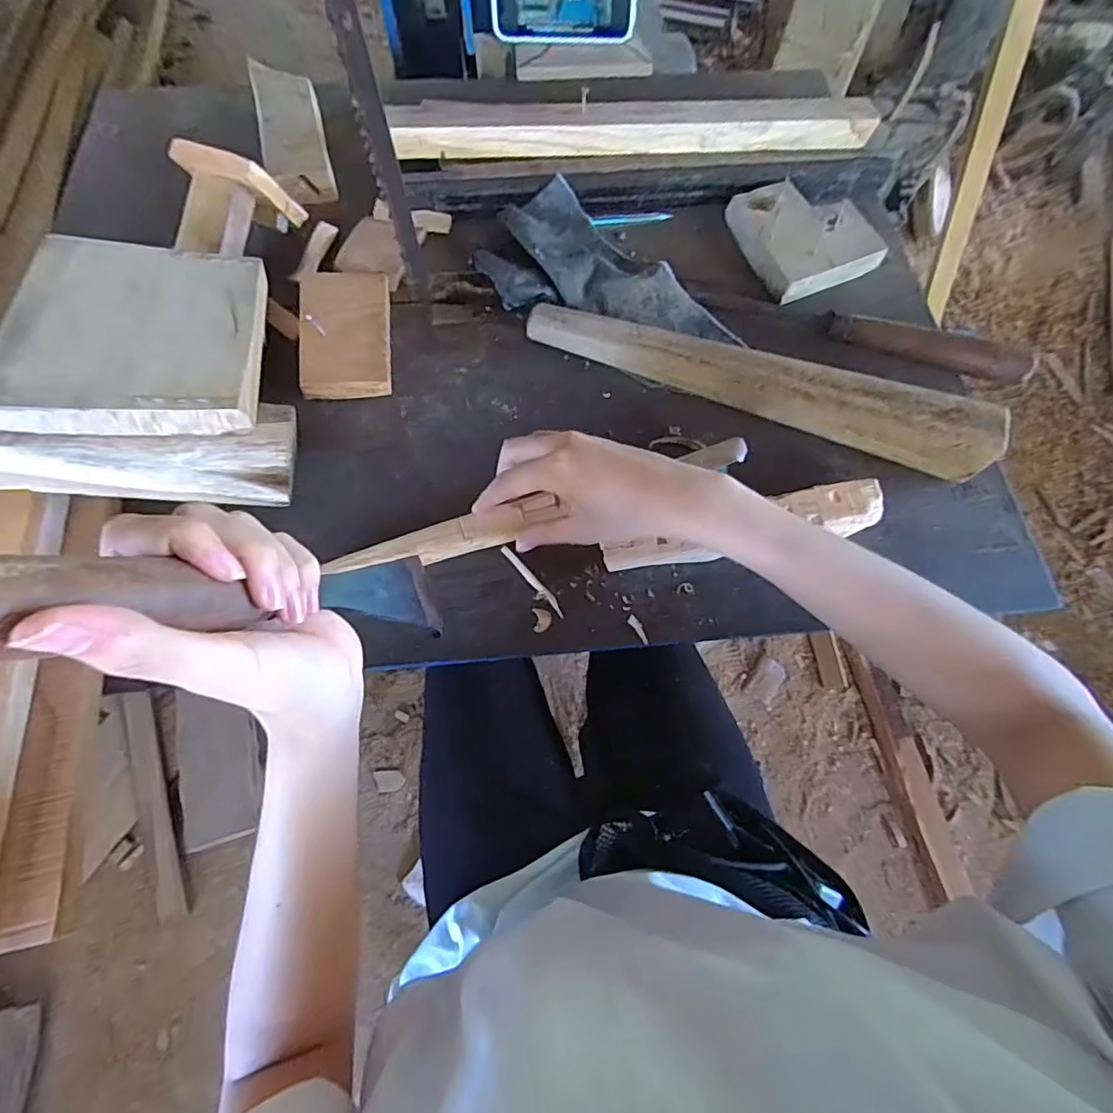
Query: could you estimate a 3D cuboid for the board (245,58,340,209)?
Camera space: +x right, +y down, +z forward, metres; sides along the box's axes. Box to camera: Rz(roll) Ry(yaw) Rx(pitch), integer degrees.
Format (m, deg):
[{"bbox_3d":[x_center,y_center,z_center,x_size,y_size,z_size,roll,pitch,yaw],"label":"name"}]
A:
[{"bbox_3d":[-0.257,-0.416,0.548,0.058,0.028,0.175,-15,69,-7],"label":"board"}]

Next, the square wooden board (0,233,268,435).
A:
[{"bbox_3d":[-0.287,-0.158,0.392,0.144,0.021,0.176,-4,58,-18],"label":"square wooden board"}]

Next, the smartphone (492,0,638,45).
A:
[{"bbox_3d":[0.010,-0.599,0.601,0.155,0.074,0.014,0,57,-4],"label":"smartphone"}]

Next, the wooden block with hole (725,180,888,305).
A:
[{"bbox_3d":[0.228,-0.301,0.519,0.109,0.030,0.123,-20,69,-9],"label":"wooden block with hole"}]

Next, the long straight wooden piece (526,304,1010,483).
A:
[{"bbox_3d":[0.152,-0.140,0.439,0.357,0.041,0.046,19,68,7],"label":"long straight wooden piece"}]

